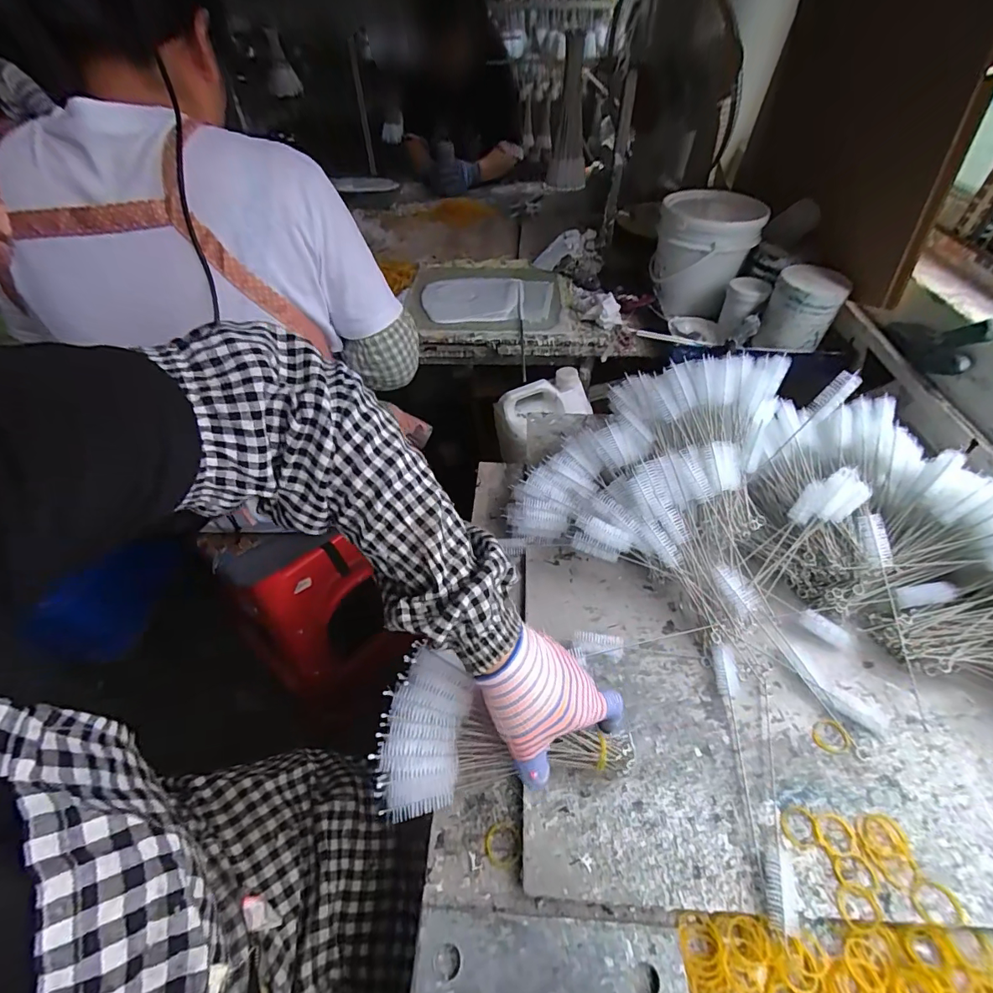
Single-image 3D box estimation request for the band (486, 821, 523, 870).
[{"bbox_3d":[0.006,0.290,0.394,0.030,0.006,0.032,0,46,0],"label":"band"}]

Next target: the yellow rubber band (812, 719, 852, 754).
[{"bbox_3d":[0.310,0.222,0.436,0.034,0.004,0.028,-8,46,-7],"label":"yellow rubber band"}]

